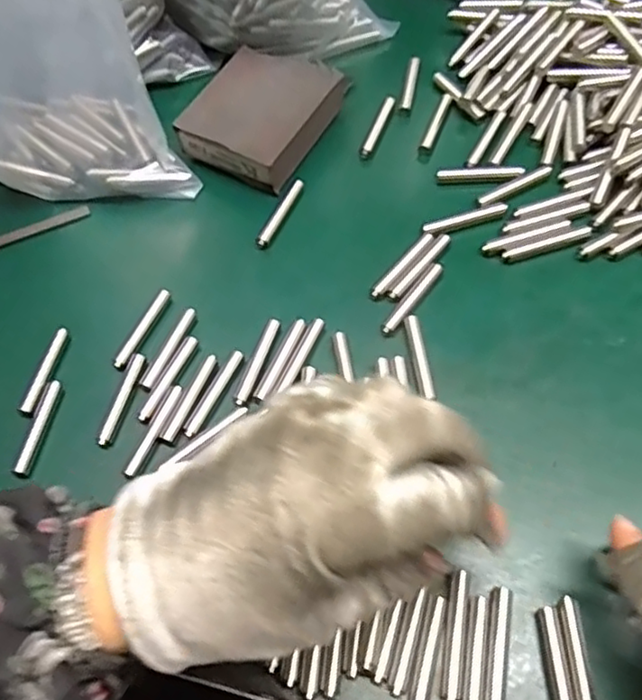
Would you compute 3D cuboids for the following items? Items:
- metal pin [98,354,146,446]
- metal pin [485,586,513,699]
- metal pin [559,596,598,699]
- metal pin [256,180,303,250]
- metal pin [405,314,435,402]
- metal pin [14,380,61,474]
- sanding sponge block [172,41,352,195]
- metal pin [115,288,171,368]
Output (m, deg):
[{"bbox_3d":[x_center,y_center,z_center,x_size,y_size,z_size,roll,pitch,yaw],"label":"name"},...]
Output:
[{"bbox_3d":[-0.097,0.023,0.320,0.007,0.004,0.049,11,62,10],"label":"metal pin"},{"bbox_3d":[0.068,0.117,0.252,0.008,0.004,0.048,9,62,9],"label":"metal pin"},{"bbox_3d":[0.098,0.117,0.248,0.007,0.007,0.043,-2,61,3],"label":"metal pin"},{"bbox_3d":[-0.023,-0.079,0.377,0.007,0.006,0.050,23,65,16],"label":"metal pin"},{"bbox_3d":[0.048,0.002,0.320,0.006,0.007,0.044,-8,61,0],"label":"metal pin"},{"bbox_3d":[-0.137,0.037,0.318,0.006,0.004,0.048,7,62,8],"label":"metal pin"},{"bbox_3d":[-0.035,-0.141,0.395,0.067,0.031,0.082,27,66,18],"label":"sanding sponge block"},{"bbox_3d":[-0.093,-0.011,0.342,0.006,0.004,0.049,18,64,14],"label":"metal pin"}]

